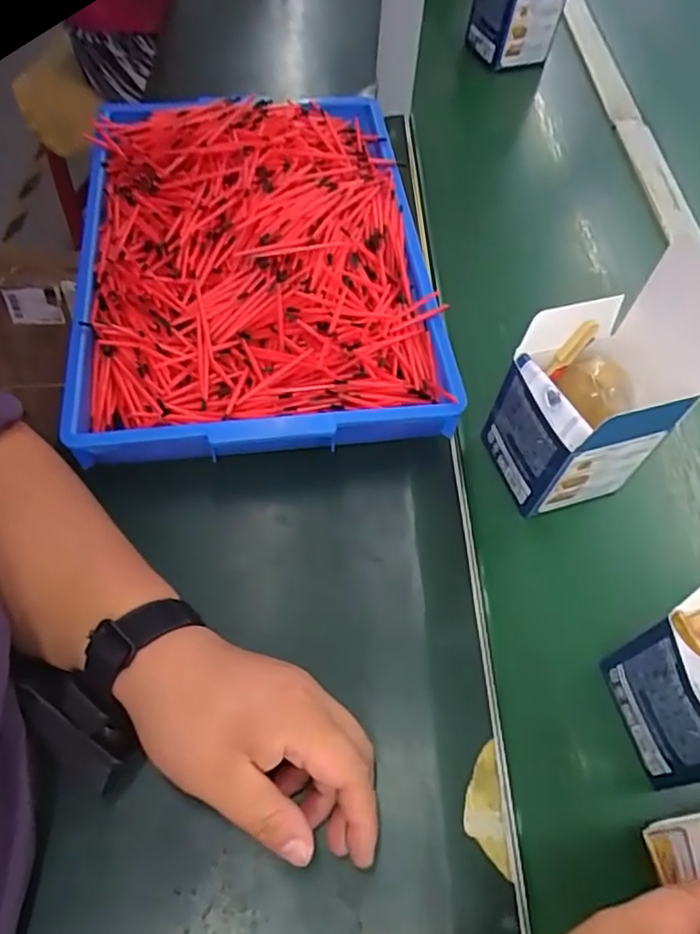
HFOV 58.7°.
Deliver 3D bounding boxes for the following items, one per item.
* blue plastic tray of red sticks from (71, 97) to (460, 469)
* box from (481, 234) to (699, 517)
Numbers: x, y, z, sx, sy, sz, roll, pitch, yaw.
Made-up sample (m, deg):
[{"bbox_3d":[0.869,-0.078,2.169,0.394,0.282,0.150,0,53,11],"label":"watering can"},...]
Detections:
[{"bbox_3d":[-0.080,-0.190,0.526,0.281,0.067,0.383,-6,59,-7],"label":"blue plastic tray of red sticks"},{"bbox_3d":[0.161,-0.053,0.414,0.093,0.171,0.088,-14,61,-12],"label":"box"}]

